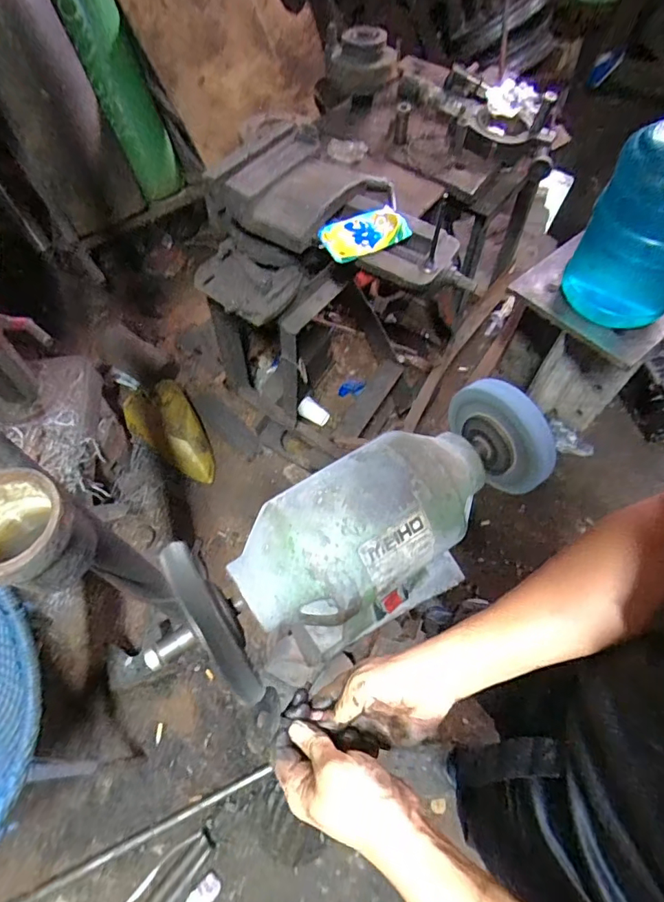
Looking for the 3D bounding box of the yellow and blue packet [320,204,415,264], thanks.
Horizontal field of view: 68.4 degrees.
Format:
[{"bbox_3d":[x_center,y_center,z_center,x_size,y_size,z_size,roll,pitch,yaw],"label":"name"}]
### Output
[{"bbox_3d":[0.061,-0.422,0.946,0.161,0.035,0.100,-28,63,-17],"label":"yellow and blue packet"}]

